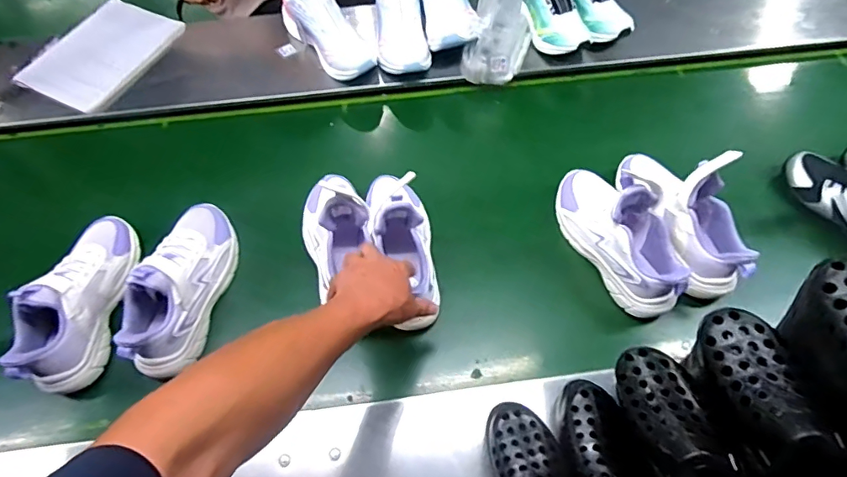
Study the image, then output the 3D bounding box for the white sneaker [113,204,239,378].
[{"bbox_3d":[-0.344,0.054,0.661,0.087,0.120,0.254,5,61,3],"label":"white sneaker"}]

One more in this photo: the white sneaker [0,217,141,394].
[{"bbox_3d":[-0.482,0.077,0.660,0.086,0.108,0.252,0,61,0],"label":"white sneaker"}]

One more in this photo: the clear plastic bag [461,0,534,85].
[{"bbox_3d":[0.149,-0.416,0.888,0.115,0.102,0.243,12,74,7],"label":"clear plastic bag"}]

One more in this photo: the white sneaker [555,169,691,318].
[{"bbox_3d":[0.286,-0.008,0.701,0.089,0.145,0.247,-24,63,-13],"label":"white sneaker"}]

